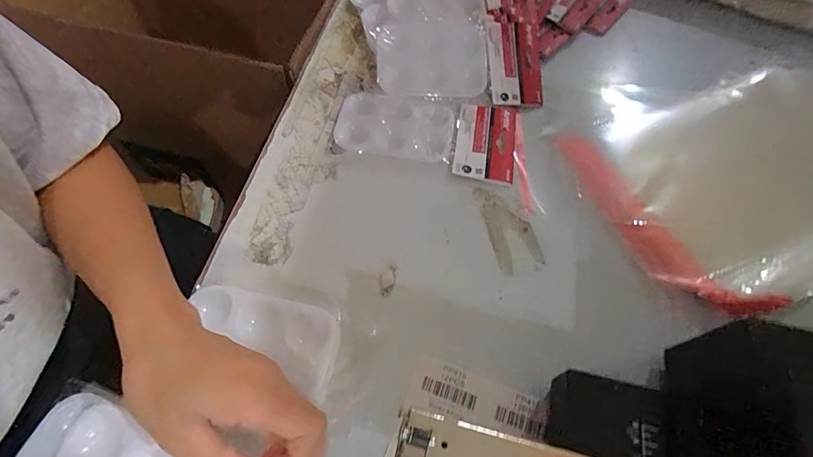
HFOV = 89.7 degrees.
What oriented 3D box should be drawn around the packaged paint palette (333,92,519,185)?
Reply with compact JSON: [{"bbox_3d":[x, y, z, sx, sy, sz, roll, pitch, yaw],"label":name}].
[{"bbox_3d":[0.022,-0.106,0.447,0.192,0.020,0.094,11,60,4],"label":"packaged paint palette"}]

